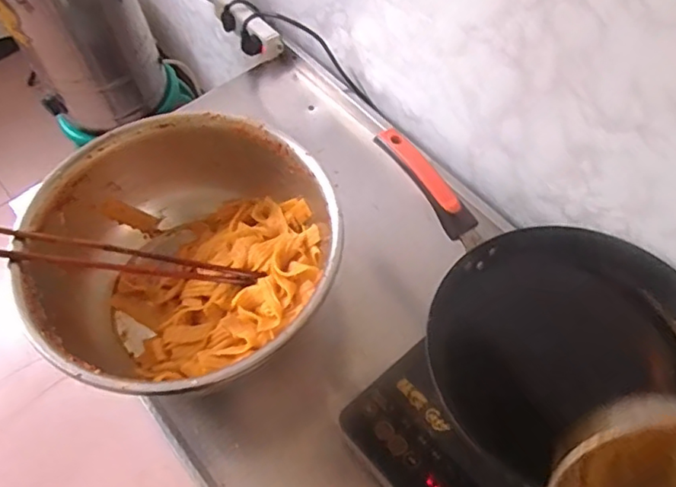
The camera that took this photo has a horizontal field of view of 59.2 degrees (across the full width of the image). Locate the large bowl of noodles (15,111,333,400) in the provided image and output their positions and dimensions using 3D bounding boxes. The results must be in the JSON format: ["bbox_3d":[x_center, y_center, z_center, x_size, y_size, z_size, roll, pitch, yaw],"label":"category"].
[{"bbox_3d":[-0.188,0.035,0.790,0.369,0.190,0.376,-1,58,2],"label":"large bowl of noodles"}]

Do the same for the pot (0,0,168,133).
[{"bbox_3d":[-0.503,-0.428,1.138,0.237,0.408,0.230,-40,65,-20],"label":"pot"}]

